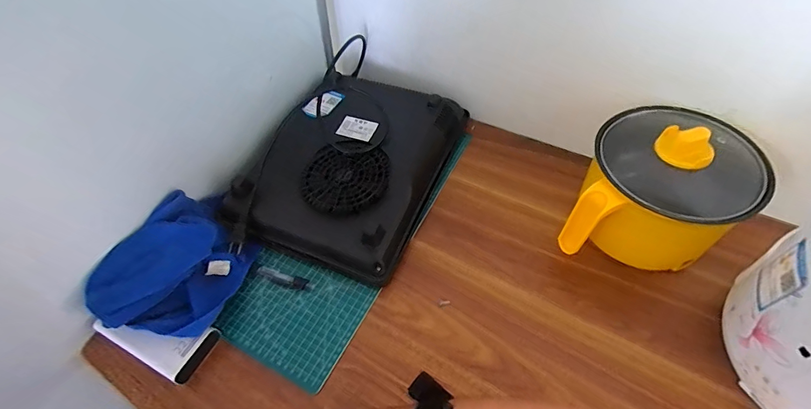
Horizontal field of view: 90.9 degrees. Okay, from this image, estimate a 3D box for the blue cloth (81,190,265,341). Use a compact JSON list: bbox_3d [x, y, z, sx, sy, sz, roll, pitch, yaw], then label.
[{"bbox_3d":[-0.284,0.071,0.510,0.151,0.036,0.194,27,59,-3],"label":"blue cloth"}]

